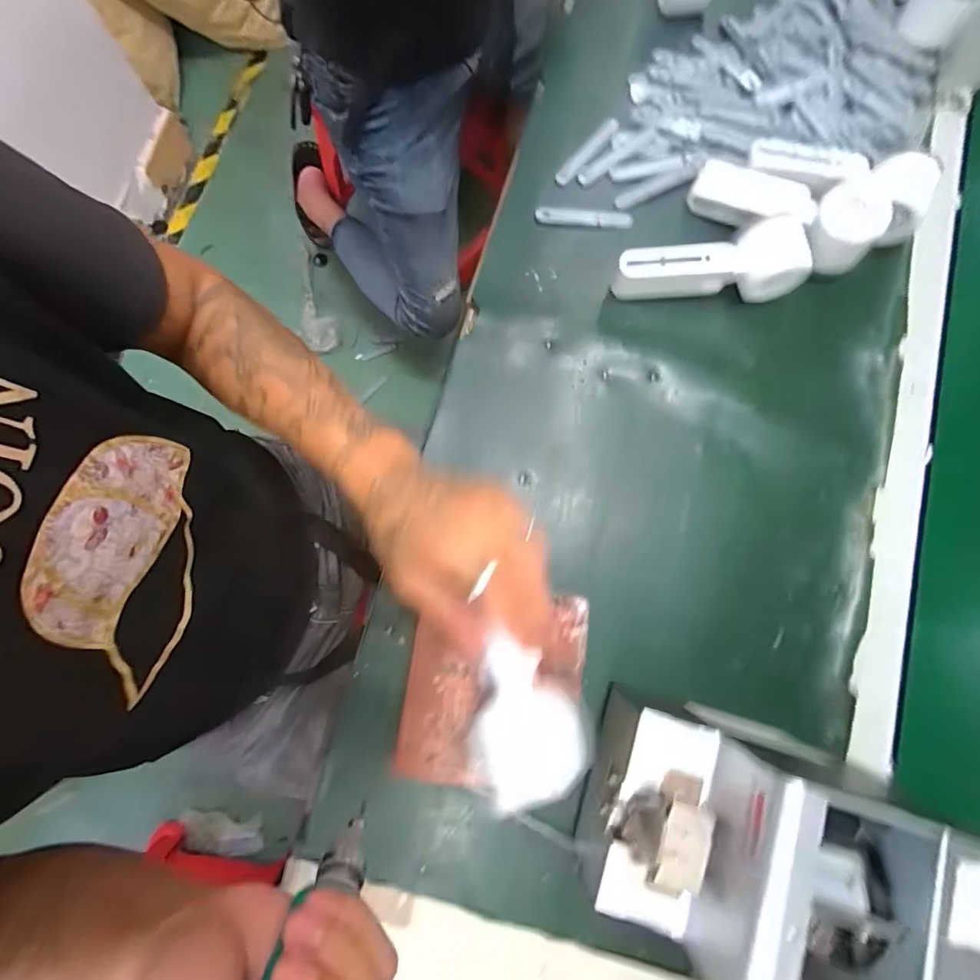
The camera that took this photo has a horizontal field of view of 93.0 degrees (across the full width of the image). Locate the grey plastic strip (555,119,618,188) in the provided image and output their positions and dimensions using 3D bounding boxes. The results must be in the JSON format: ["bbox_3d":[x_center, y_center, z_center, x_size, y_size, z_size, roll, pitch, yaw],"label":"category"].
[{"bbox_3d":[0.100,-0.342,0.470,0.015,0.008,0.088,41,82,5],"label":"grey plastic strip"}]

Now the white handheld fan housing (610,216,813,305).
[{"bbox_3d":[0.199,-0.208,0.424,0.159,0.059,0.044,3,81,-2],"label":"white handheld fan housing"}]

